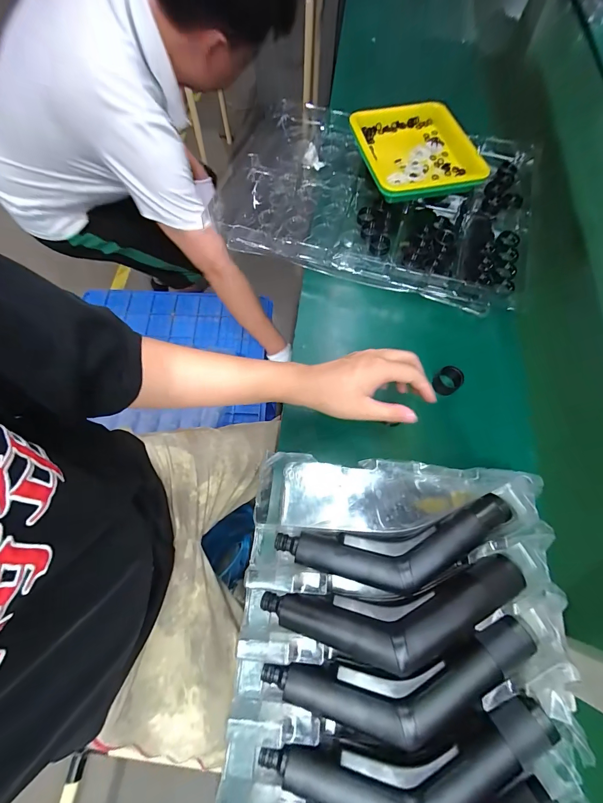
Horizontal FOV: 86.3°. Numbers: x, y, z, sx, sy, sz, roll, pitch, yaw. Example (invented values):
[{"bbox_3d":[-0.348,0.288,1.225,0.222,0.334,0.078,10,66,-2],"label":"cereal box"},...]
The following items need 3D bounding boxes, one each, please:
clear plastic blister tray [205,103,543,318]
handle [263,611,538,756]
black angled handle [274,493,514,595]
[{"bbox_3d":[0.123,-0.363,0.564,0.514,0.056,0.359,17,70,5],"label":"clear plastic blister tray"},{"bbox_3d":[0.084,0.237,0.265,0.222,0.031,0.063,-10,70,-5],"label":"handle"},{"bbox_3d":[0.091,0.140,0.301,0.218,0.027,0.062,-9,70,-5],"label":"black angled handle"}]

